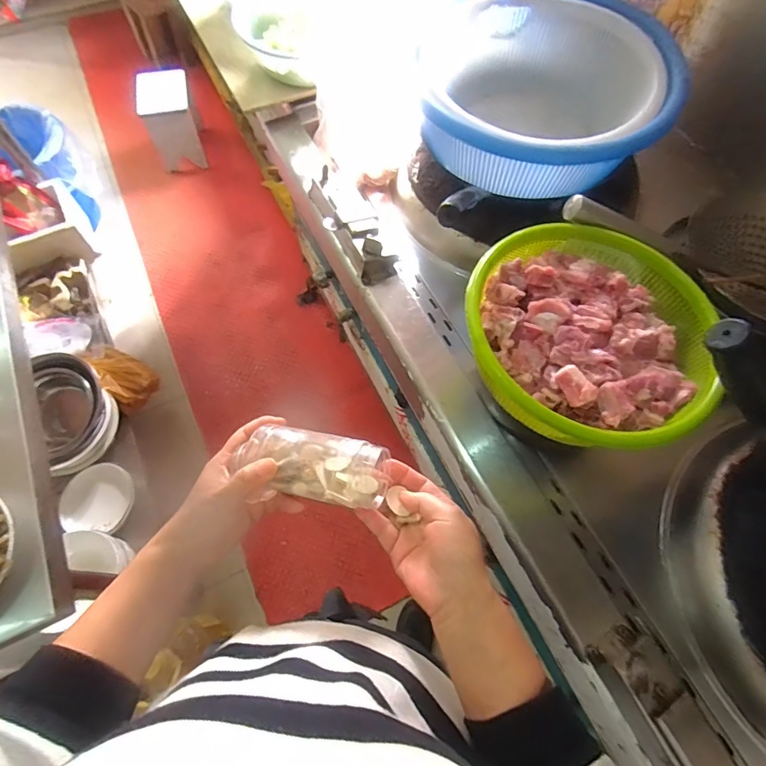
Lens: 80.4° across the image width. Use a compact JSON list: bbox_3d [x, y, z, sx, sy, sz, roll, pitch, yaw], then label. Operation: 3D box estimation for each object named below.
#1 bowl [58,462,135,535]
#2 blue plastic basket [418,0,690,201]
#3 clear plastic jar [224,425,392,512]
[{"bbox_3d":[-0.746,0.305,1.189,0.157,0.066,0.175,23,67,9],"label":"bowl"},{"bbox_3d":[0.259,-0.462,0.737,0.364,0.147,0.355,16,66,6],"label":"blue plastic basket"},{"bbox_3d":[-0.059,0.069,0.385,0.130,0.044,0.053,15,66,2],"label":"clear plastic jar"}]

